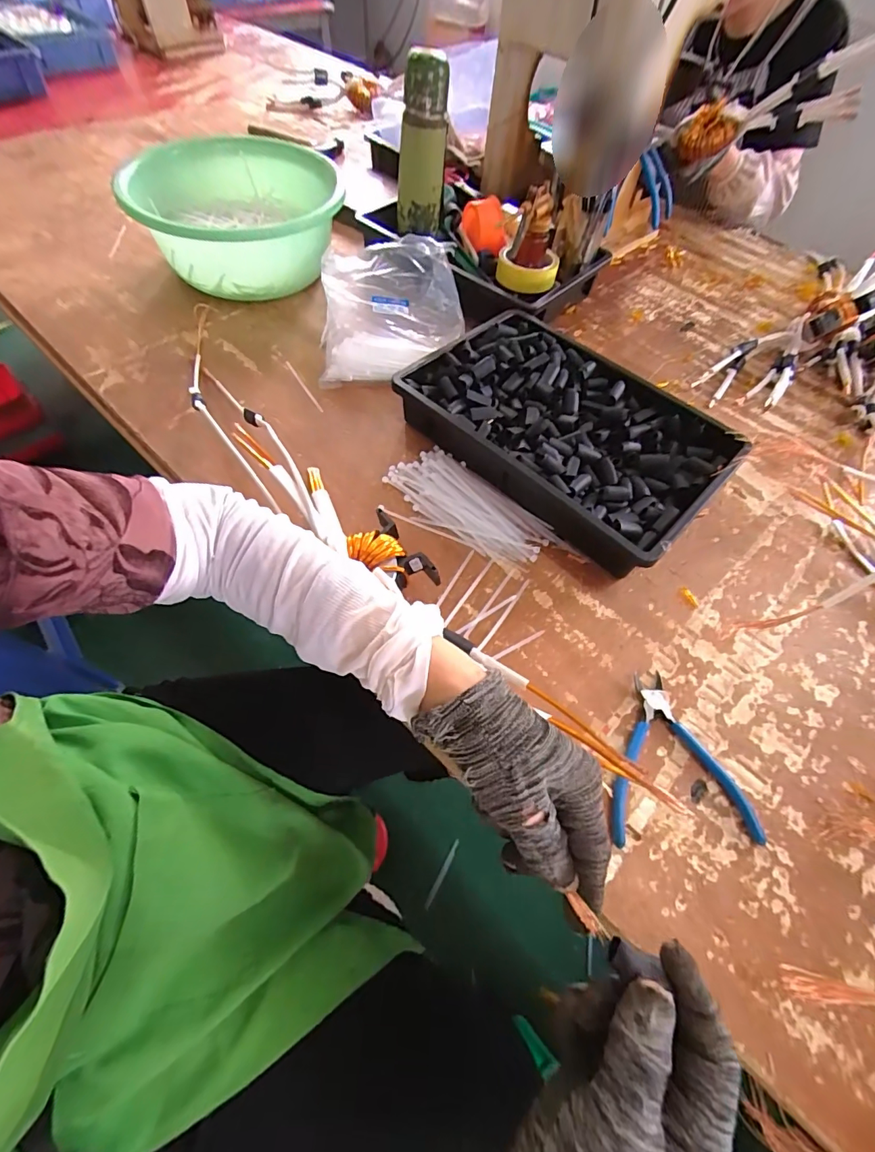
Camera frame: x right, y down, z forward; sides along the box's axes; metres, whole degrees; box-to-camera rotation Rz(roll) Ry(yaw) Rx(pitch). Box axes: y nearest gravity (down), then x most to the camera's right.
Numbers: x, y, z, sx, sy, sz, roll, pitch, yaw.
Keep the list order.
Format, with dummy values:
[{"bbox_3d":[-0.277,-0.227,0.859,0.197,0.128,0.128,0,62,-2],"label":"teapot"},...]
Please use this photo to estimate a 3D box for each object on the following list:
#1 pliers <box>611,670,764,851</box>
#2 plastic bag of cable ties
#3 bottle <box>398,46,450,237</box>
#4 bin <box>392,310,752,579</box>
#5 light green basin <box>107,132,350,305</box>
[{"bbox_3d":[0.203,0.155,0.405,0.127,0.011,0.138,1,58,-3],"label":"pliers"},{"bbox_3d":[-0.065,-0.373,0.656,0.196,0.089,0.241,0,58,-3],"label":"plastic bag of cable ties"},{"bbox_3d":[-0.024,-0.609,0.672,0.069,0.193,0.084,0,58,-4],"label":"bottle"},{"bbox_3d":[0.153,-0.178,0.569,0.358,0.072,0.241,41,64,20],"label":"bin"},{"bbox_3d":[-0.298,-0.547,0.720,0.274,0.125,0.288,-3,59,-6],"label":"light green basin"}]

